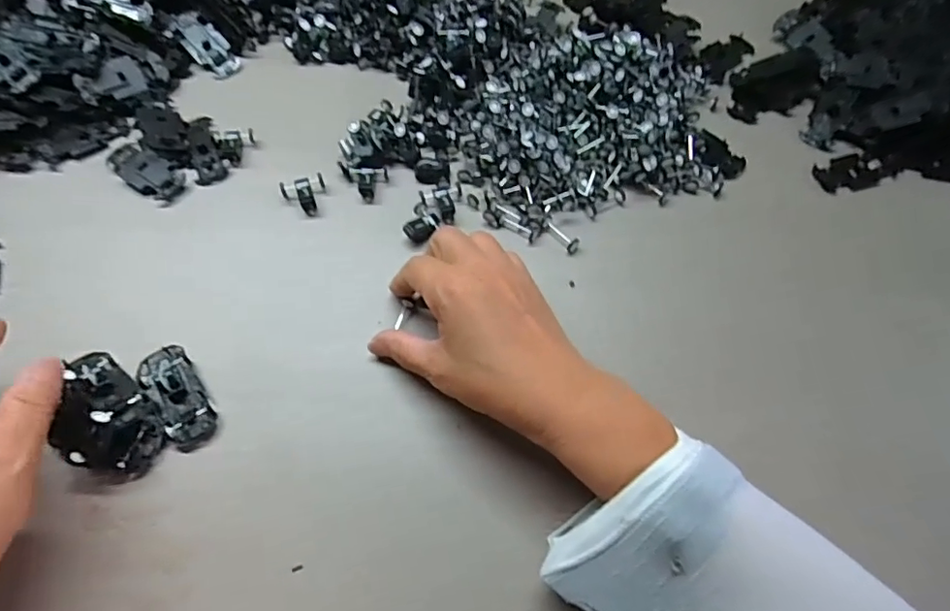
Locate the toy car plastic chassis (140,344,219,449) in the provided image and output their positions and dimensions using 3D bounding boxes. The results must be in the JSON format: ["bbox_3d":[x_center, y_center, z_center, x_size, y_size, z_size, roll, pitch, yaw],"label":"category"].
[{"bbox_3d":[-0.178,0.054,0.331,0.029,0.013,0.066,-32,68,-17],"label":"toy car plastic chassis"}]

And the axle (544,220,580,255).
[{"bbox_3d":[0.062,-0.049,0.392,0.009,0.008,0.031,-33,68,-17],"label":"axle"}]

